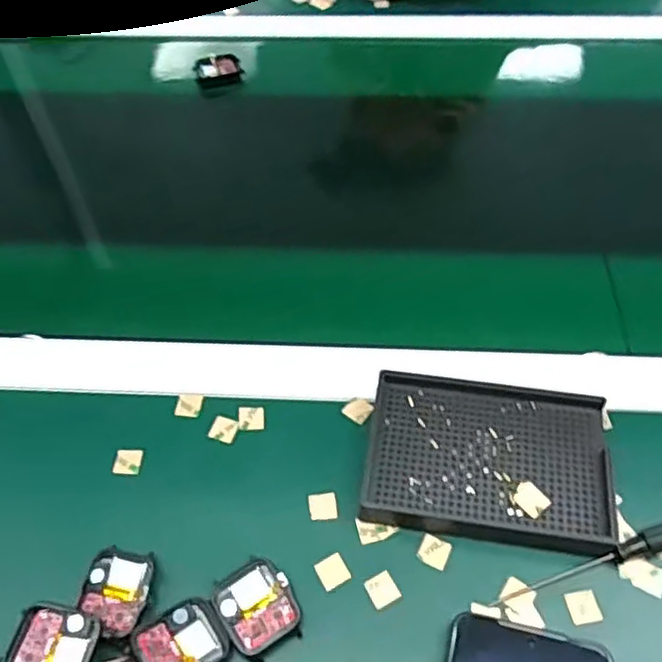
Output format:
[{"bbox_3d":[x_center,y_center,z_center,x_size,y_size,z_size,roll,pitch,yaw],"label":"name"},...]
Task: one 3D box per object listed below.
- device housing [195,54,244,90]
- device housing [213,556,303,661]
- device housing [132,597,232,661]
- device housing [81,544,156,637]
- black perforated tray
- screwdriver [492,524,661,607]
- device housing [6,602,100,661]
[{"bbox_3d":[-0.114,-0.263,0.666,0.047,0.020,0.028,-13,53,-9],"label":"device housing"},{"bbox_3d":[-0.038,0.144,0.345,0.037,0.010,0.045,-29,57,-19],"label":"device housing"},{"bbox_3d":[-0.075,0.157,0.331,0.040,0.011,0.037,-32,58,-21],"label":"device housing"},{"bbox_3d":[-0.114,0.138,0.349,0.036,0.014,0.044,2,53,3],"label":"device housing"},{"bbox_3d":[0.091,0.073,0.387,0.134,0.022,0.092,8,53,7],"label":"black perforated tray"},{"bbox_3d":[0.147,0.120,0.352,0.126,0.018,0.011,-14,53,-9],"label":"screwdriver"},{"bbox_3d":[-0.138,0.158,0.329,0.041,0.014,0.038,-1,52,1],"label":"device housing"}]

